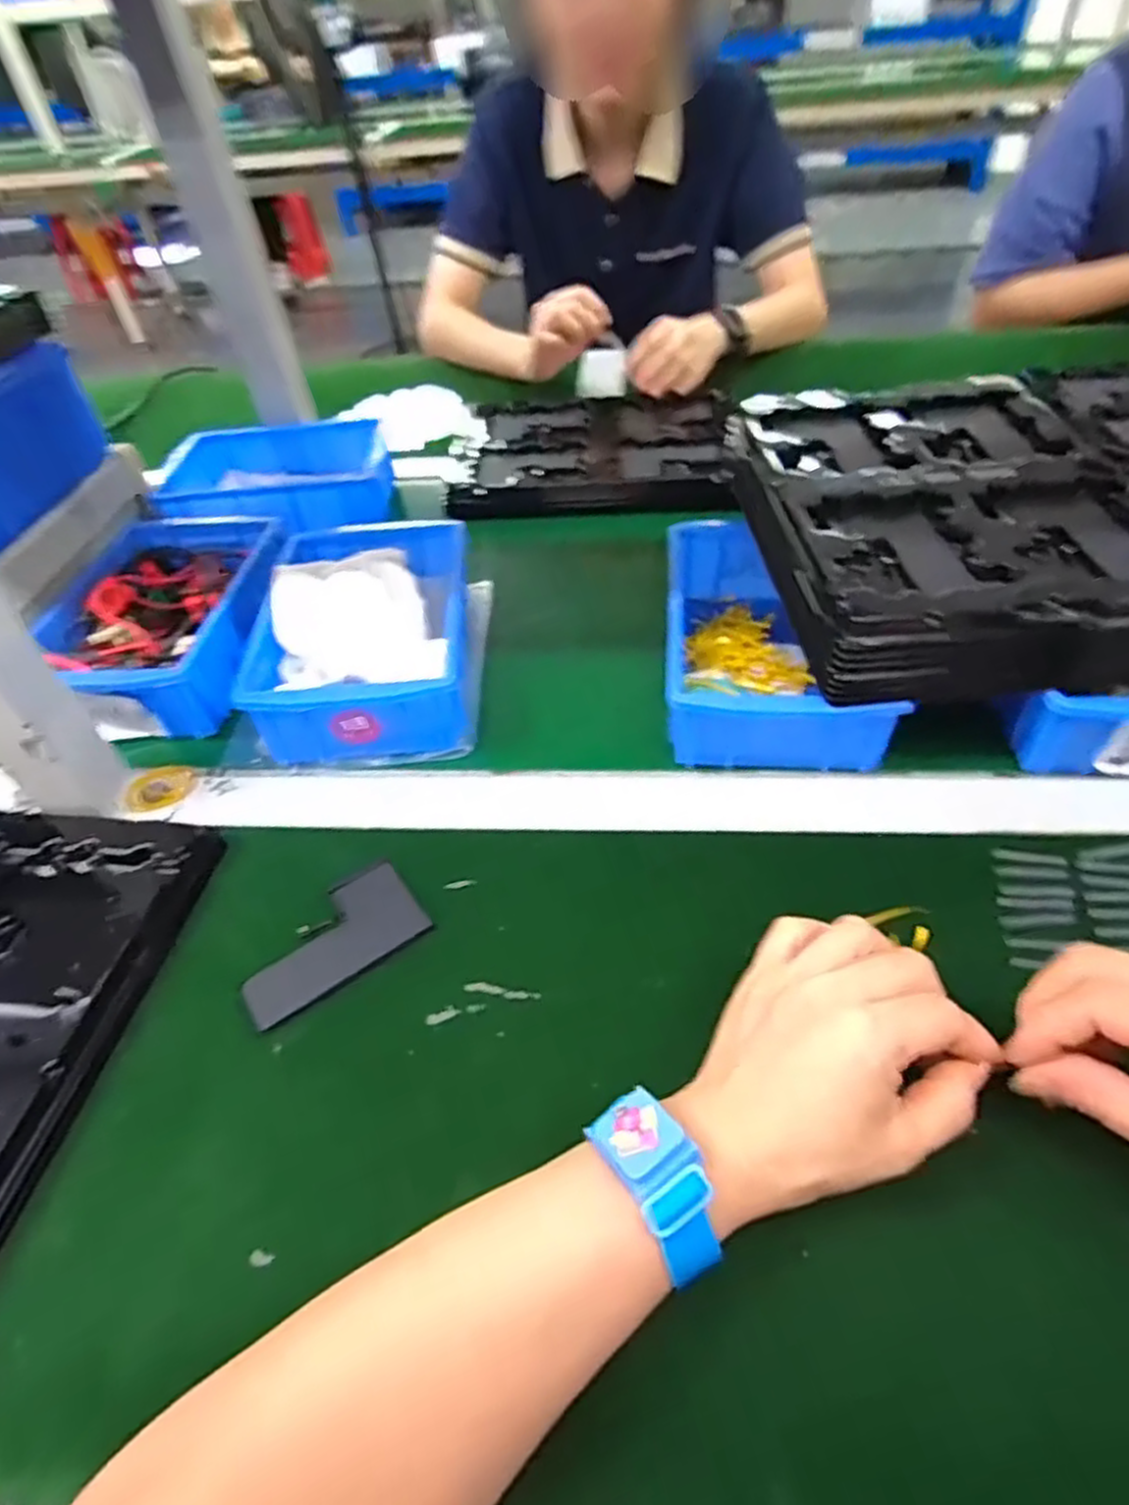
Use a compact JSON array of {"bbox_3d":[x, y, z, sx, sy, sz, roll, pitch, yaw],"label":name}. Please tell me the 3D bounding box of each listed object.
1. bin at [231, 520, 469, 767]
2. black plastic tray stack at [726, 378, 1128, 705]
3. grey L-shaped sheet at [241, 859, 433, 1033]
[{"bbox_3d":[-0.136,-0.095,0.522,0.129,0.079,0.201,-6,47,1],"label":"bin"},{"bbox_3d":[0.237,-0.145,0.470,0.214,0.053,0.307,-4,47,2],"label":"black plastic tray stack"},{"bbox_3d":[-0.122,0.097,0.388,0.095,0.008,0.051,-33,52,-23],"label":"grey L-shaped sheet"}]

